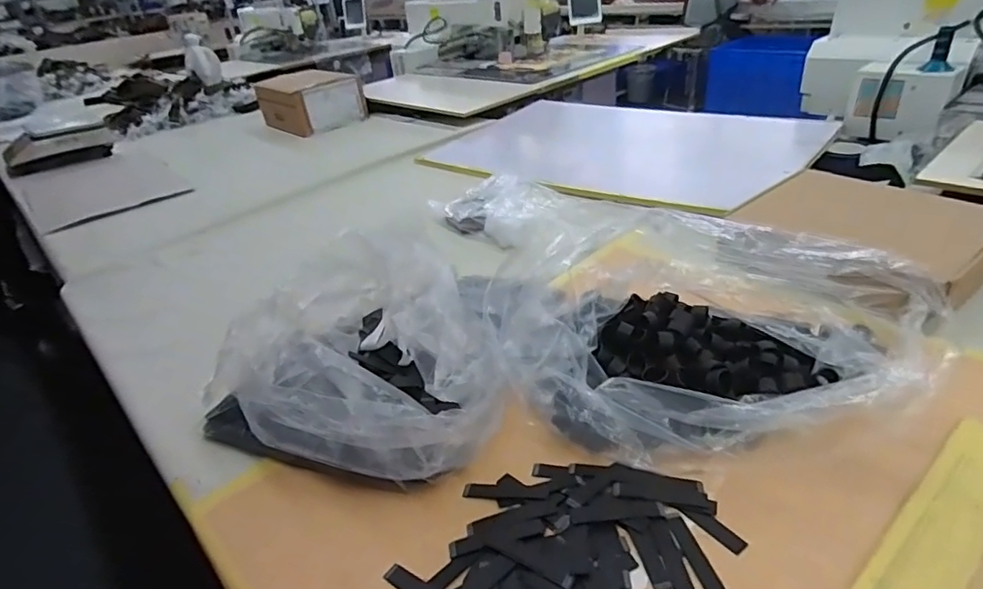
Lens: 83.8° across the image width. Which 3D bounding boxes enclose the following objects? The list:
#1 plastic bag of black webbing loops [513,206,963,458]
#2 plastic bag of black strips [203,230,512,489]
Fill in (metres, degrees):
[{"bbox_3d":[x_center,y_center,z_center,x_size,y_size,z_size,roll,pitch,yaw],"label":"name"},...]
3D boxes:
[{"bbox_3d":[0.241,0.031,0.615,0.422,0.205,0.269,-2,32,11],"label":"plastic bag of black webbing loops"},{"bbox_3d":[-0.136,0.064,0.697,0.357,0.139,0.308,4,33,19],"label":"plastic bag of black strips"}]

